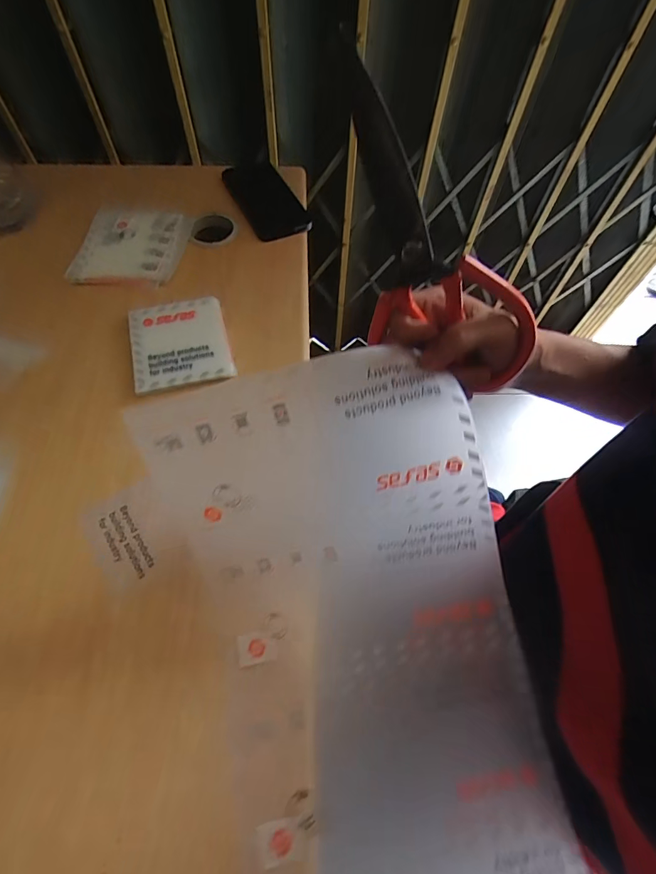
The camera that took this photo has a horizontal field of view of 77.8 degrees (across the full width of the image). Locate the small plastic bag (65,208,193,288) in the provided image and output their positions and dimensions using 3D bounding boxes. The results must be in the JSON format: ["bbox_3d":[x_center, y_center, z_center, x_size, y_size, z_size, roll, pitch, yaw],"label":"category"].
[{"bbox_3d":[-0.240,-0.238,0.498,0.122,0.015,0.125,4,62,-2],"label":"small plastic bag"}]

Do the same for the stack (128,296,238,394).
[{"bbox_3d":[-0.157,-0.101,0.432,0.098,0.008,0.115,-13,63,-11],"label":"stack"}]

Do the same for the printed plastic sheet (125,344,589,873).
[{"bbox_3d":[0.028,0.164,0.268,0.205,0.090,0.415,-12,85,-10],"label":"printed plastic sheet"}]

